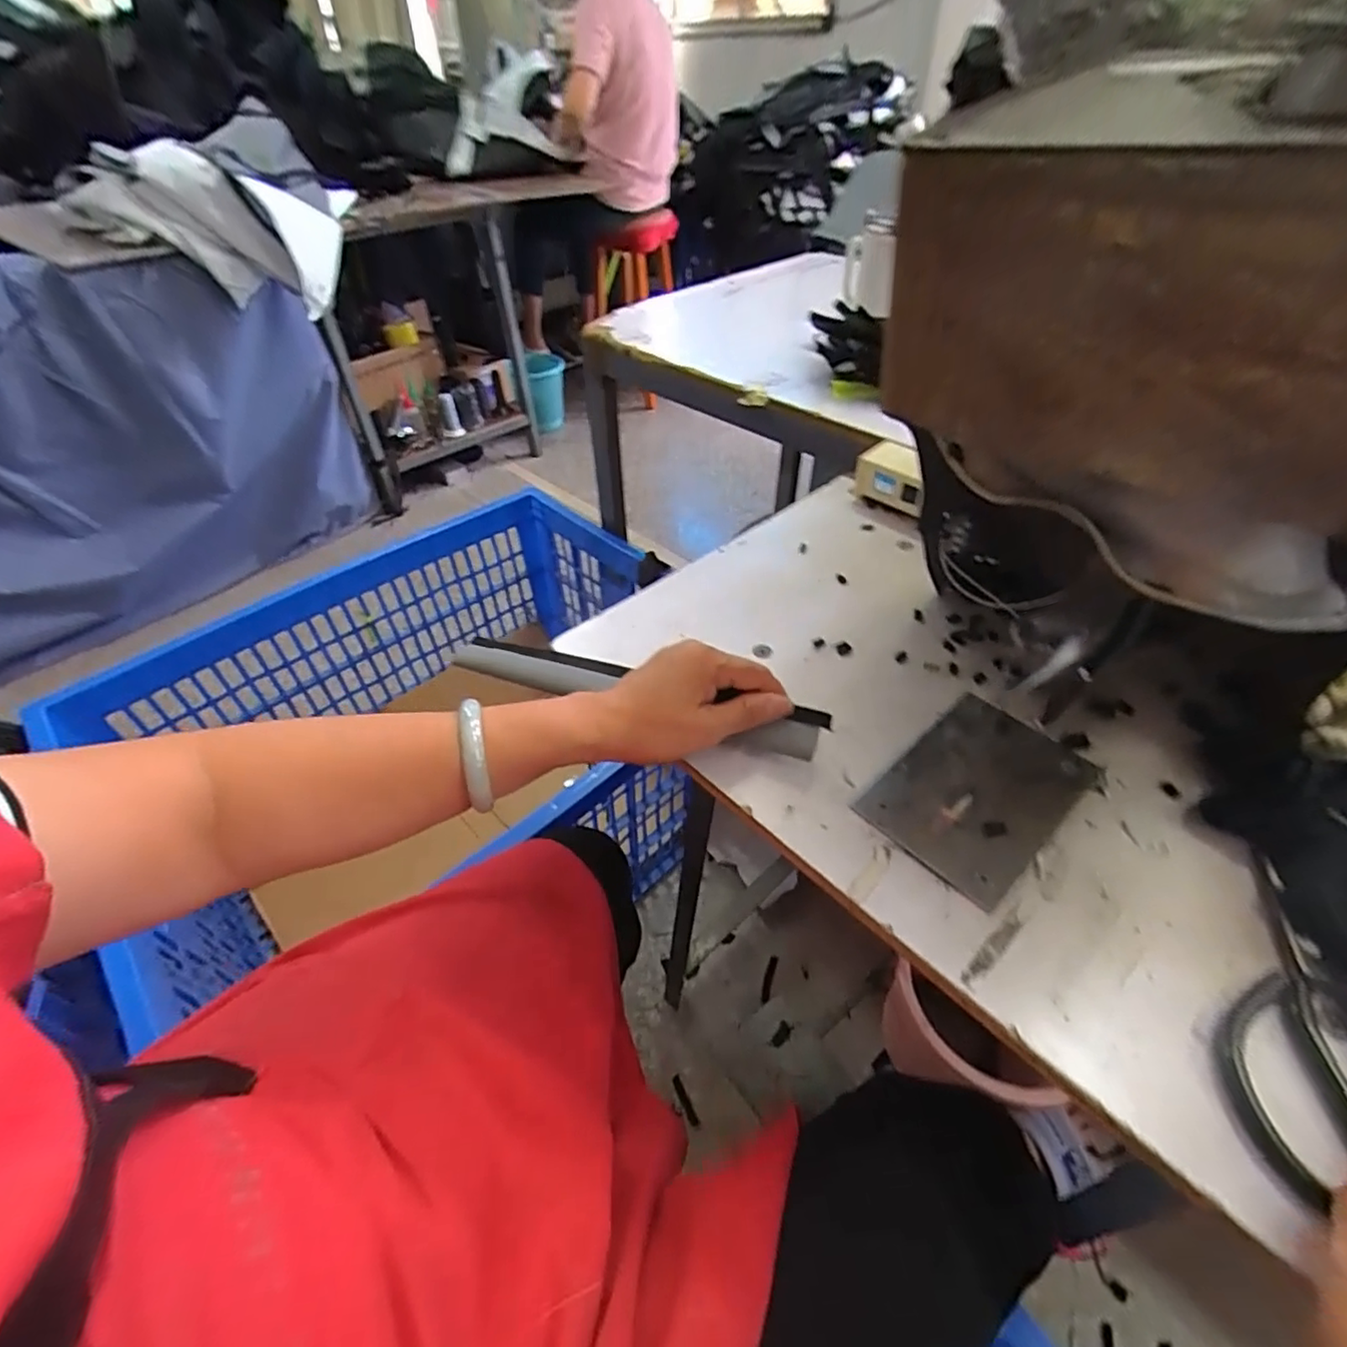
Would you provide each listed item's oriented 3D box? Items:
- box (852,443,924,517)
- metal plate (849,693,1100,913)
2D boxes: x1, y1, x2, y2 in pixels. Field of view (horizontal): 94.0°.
[{"bbox_3d":[0.215,-0.194,0.621,0.080,0.048,0.033,30,53,28],"label":"box"},{"bbox_3d":[0.193,0.072,0.396,0.142,0.005,0.093,-33,53,-28],"label":"metal plate"}]

